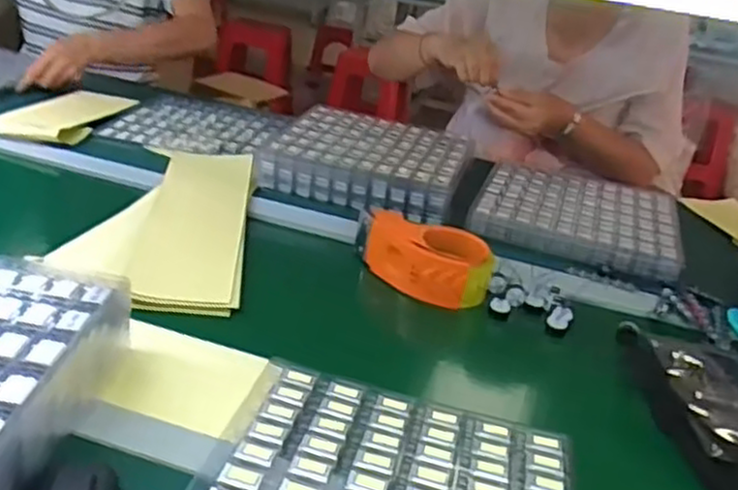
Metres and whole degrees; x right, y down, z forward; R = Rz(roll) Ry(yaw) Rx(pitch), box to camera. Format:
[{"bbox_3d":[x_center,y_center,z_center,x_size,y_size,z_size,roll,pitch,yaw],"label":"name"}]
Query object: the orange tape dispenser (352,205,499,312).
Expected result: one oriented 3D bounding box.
[{"bbox_3d":[0.054,0.014,0.844,0.168,0.061,0.073,17,29,17],"label":"orange tape dispenser"}]

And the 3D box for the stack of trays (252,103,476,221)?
[{"bbox_3d":[0.002,-0.125,1.071,0.271,0.052,0.247,13,25,8],"label":"stack of trays"}]

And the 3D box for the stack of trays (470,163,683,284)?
[{"bbox_3d":[0.285,-0.044,1.013,0.265,0.029,0.286,15,26,12],"label":"stack of trays"}]

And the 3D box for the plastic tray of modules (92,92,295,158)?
[{"bbox_3d":[-0.272,-0.199,1.215,0.240,0.017,0.273,12,25,6],"label":"plastic tray of modules"}]

